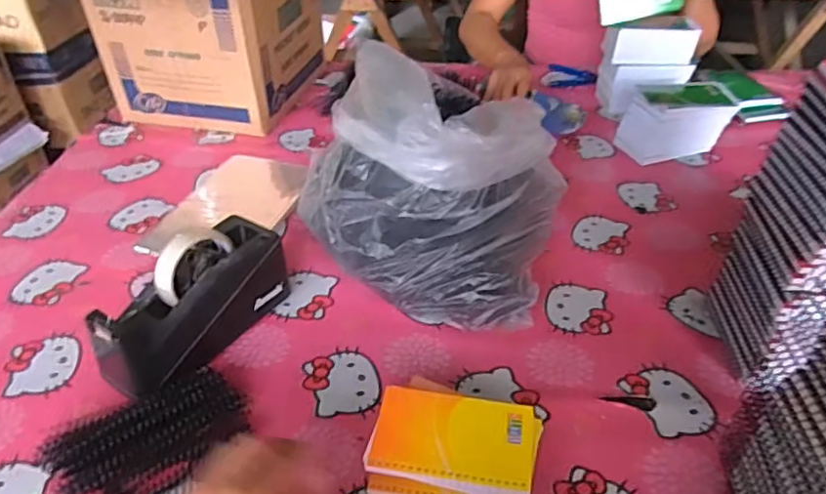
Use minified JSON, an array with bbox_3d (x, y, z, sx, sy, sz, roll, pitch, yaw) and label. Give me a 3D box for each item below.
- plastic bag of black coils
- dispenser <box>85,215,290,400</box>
[{"bbox_3d":[0.023,-0.072,0.667,0.278,0.221,0.233,7,40,10],"label":"plastic bag of black coils"},{"bbox_3d":[-0.222,0.056,0.603,0.081,0.111,0.201,24,45,28],"label":"dispenser"}]

